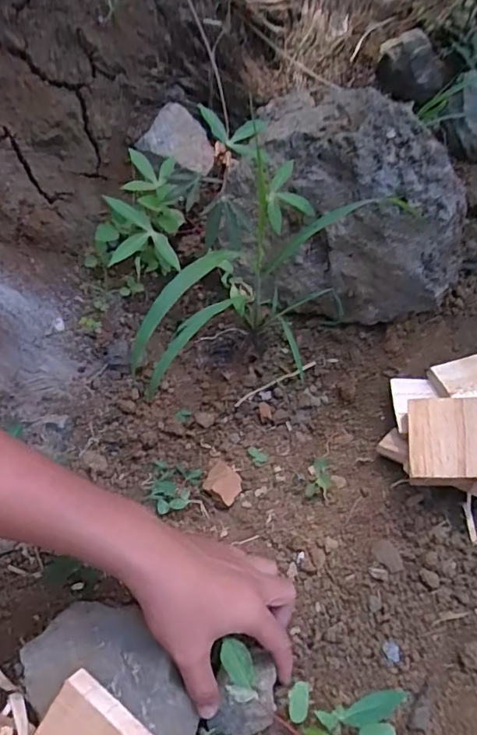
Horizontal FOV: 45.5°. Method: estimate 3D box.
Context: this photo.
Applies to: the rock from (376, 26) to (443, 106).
[{"bbox_3d":[0.258,-0.456,0.846,0.095,0.067,0.093,9,65,8],"label":"rock"}]

